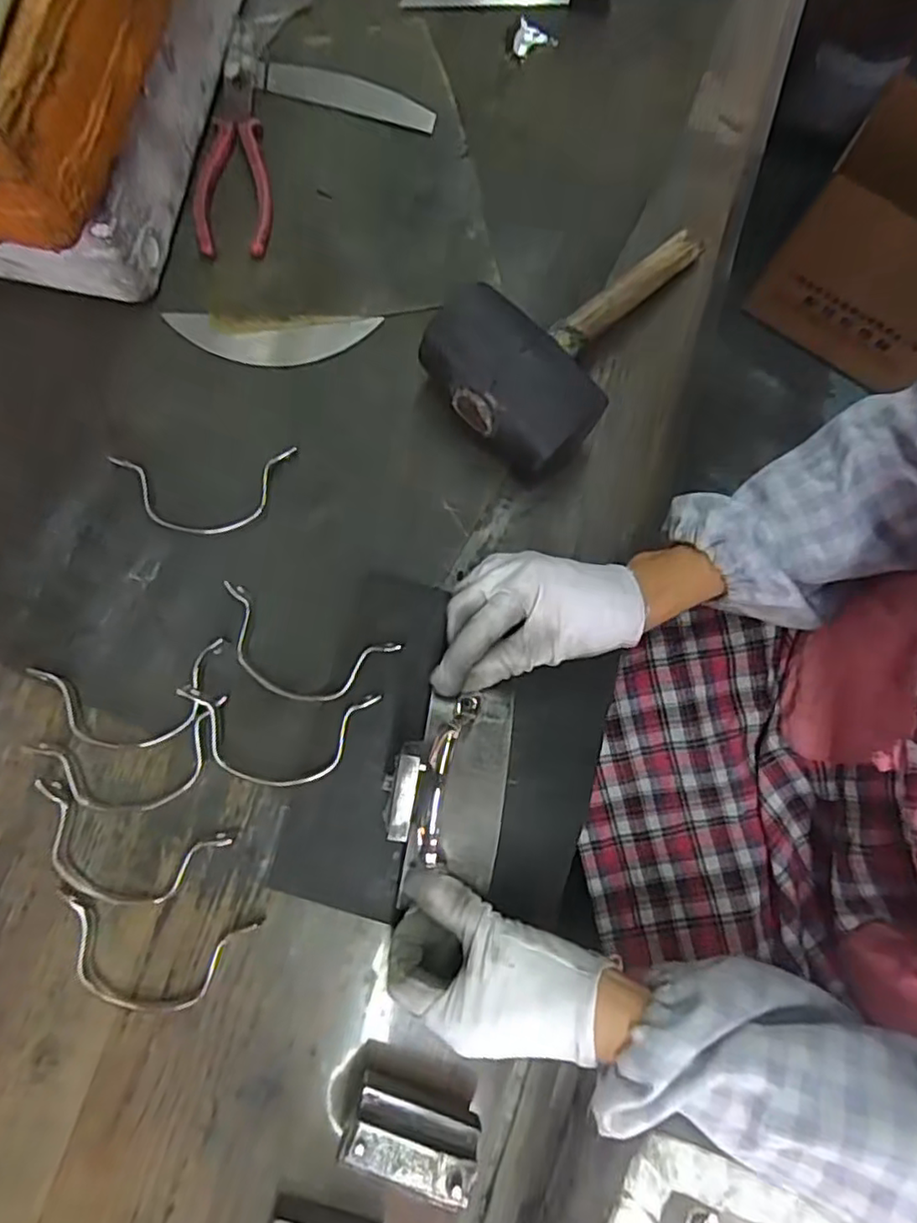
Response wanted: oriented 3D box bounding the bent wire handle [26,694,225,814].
[{"bbox_3d":[-0.202,0.096,0.403,0.122,0.014,0.055,-13,80,-3],"label":"bent wire handle"}]

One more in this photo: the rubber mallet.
[{"bbox_3d":[0.088,-0.203,0.438,0.223,0.063,0.116,-44,83,-8],"label":"rubber mallet"}]

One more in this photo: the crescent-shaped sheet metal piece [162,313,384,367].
[{"bbox_3d":[-0.131,-0.195,0.464,0.143,0.006,0.038,-2,84,-4],"label":"crescent-shaped sheet metal piece"}]

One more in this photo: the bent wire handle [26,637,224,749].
[{"bbox_3d":[-0.206,0.056,0.410,0.117,0.011,0.059,-10,80,-3],"label":"bent wire handle"}]

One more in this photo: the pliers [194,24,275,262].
[{"bbox_3d":[-0.169,-0.352,0.483,0.053,0.017,0.190,-5,80,-2],"label":"pliers"}]

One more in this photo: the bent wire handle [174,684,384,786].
[{"bbox_3d":[-0.112,0.079,0.403,0.121,0.016,0.057,3,80,0],"label":"bent wire handle"}]

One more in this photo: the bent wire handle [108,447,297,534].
[{"bbox_3d":[-0.170,-0.081,0.436,0.120,0.010,0.056,-6,80,-2],"label":"bent wire handle"}]

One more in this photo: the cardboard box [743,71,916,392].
[{"bbox_3d":[0.800,-0.656,1.180,0.351,0.327,0.275,32,79,2],"label":"cardboard box"}]

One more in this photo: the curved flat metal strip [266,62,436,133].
[{"bbox_3d":[-0.083,-0.405,0.507,0.131,0.006,0.030,13,92,-3],"label":"curved flat metal strip"}]

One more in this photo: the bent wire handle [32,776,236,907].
[{"bbox_3d":[-0.208,0.150,0.397,0.122,0.012,0.056,17,80,2],"label":"bent wire handle"}]

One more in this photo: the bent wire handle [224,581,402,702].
[{"bbox_3d":[-0.104,0.027,0.415,0.122,0.014,0.056,20,80,3],"label":"bent wire handle"}]

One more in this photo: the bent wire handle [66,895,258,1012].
[{"bbox_3d":[-0.185,0.209,0.390,0.115,0.011,0.057,10,80,1],"label":"bent wire handle"}]

